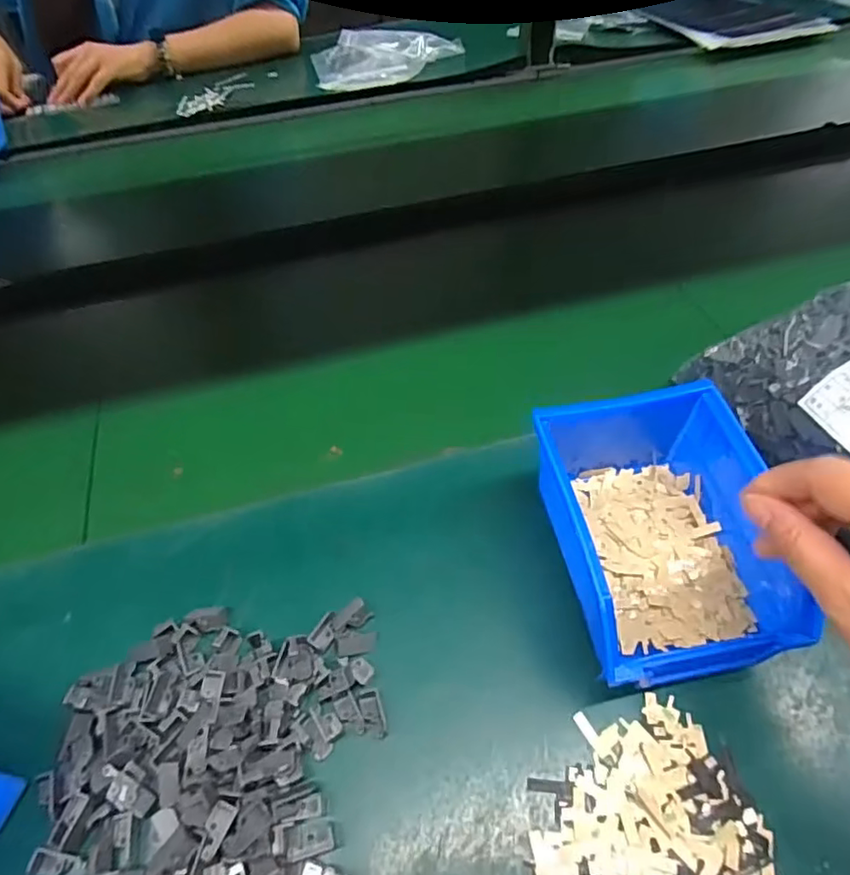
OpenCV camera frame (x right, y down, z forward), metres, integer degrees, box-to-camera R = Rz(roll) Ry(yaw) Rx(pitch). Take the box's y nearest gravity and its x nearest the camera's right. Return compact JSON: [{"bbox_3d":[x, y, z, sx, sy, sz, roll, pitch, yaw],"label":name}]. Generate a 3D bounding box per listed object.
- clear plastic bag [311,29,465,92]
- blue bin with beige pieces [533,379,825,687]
[{"bbox_3d":[-0.059,-0.581,0.869,0.220,0.042,0.119,-6,50,-2],"label":"clear plastic bag"},{"bbox_3d":[0.123,0.043,0.322,0.105,0.072,0.167,-7,50,-3],"label":"blue bin with beige pieces"}]

